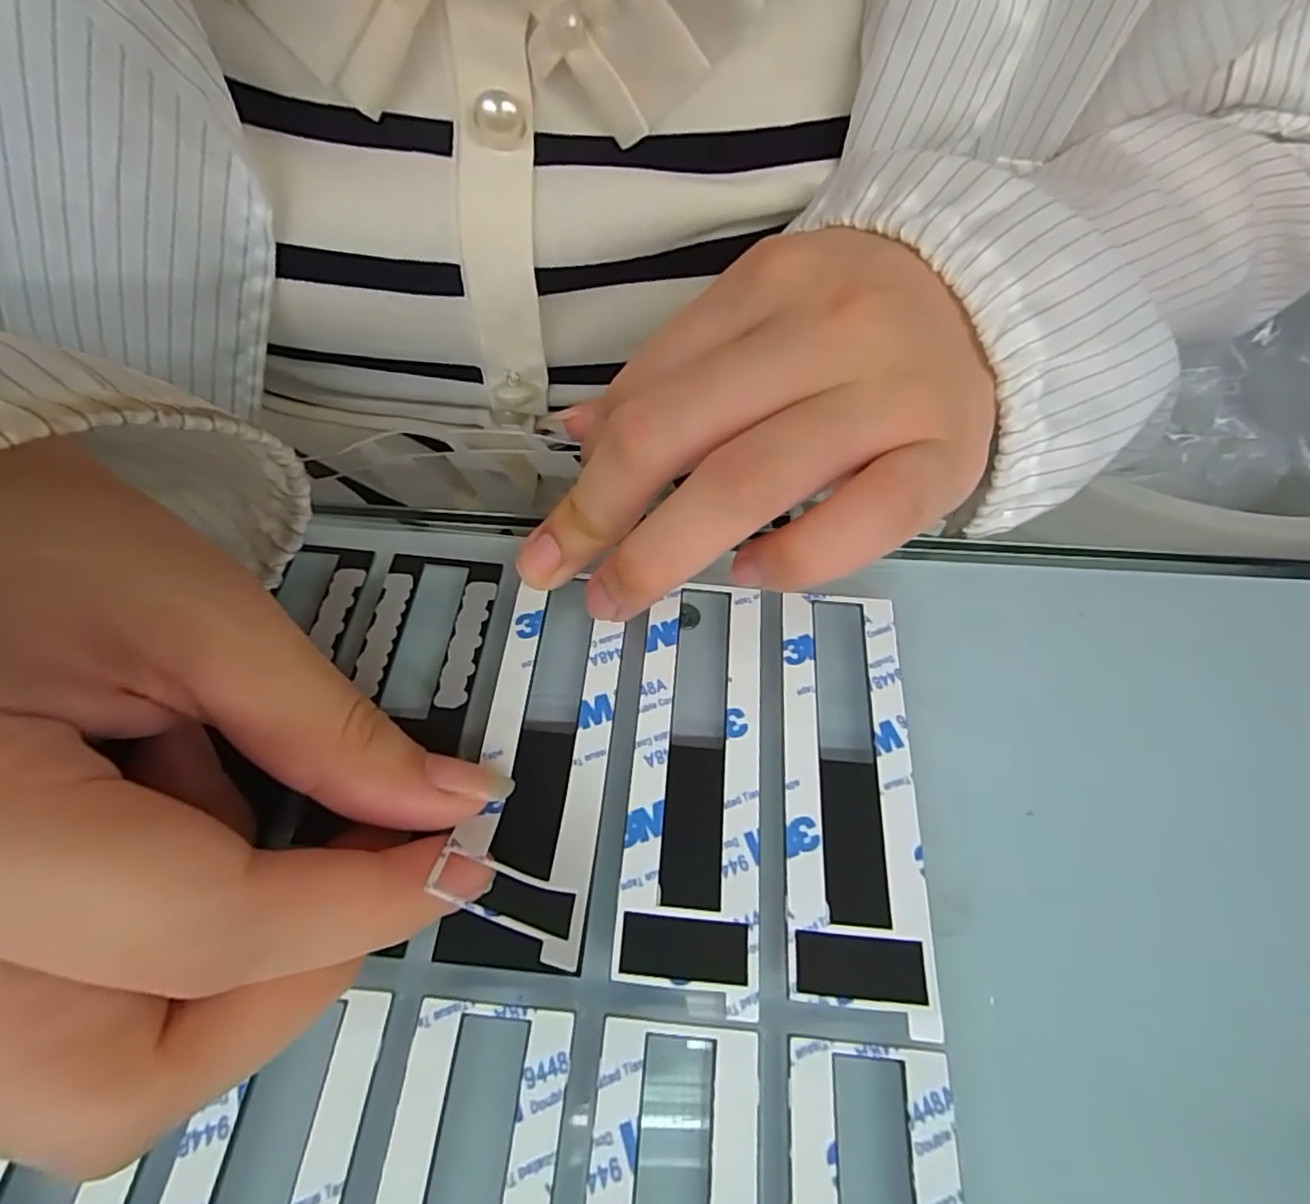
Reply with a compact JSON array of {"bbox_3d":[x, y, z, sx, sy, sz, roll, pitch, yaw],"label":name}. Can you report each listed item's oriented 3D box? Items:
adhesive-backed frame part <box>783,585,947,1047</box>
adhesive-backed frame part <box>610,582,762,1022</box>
[{"bbox_3d":[0.042,0.036,0.134,0.027,0.004,0.087,5,62,0],"label":"adhesive-backed frame part"},{"bbox_3d":[0.009,0.034,0.135,0.027,0.004,0.087,6,62,1],"label":"adhesive-backed frame part"}]

